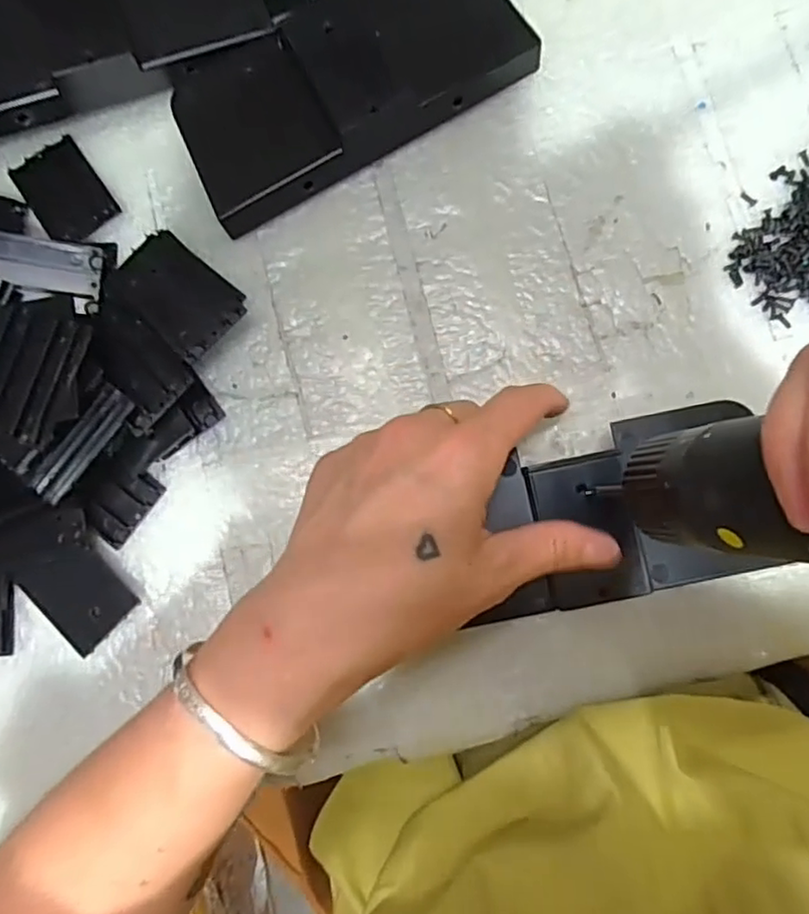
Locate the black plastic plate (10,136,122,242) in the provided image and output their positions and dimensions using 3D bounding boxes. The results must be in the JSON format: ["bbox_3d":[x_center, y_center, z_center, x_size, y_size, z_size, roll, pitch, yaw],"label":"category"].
[{"bbox_3d":[-0.164,-0.127,0.304,0.035,0.004,0.053,-36,76,-4],"label":"black plastic plate"}]

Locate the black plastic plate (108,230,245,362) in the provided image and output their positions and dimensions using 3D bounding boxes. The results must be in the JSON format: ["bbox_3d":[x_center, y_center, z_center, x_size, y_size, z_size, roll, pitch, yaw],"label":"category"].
[{"bbox_3d":[-0.104,-0.076,0.288,0.060,0.010,0.041,38,72,7],"label":"black plastic plate"}]

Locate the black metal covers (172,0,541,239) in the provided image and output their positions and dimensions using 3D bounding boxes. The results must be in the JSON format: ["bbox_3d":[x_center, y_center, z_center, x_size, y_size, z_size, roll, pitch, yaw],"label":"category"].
[{"bbox_3d":[-0.024,-0.174,0.289,0.161,0.031,0.068,-27,83,1],"label":"black metal covers"}]

